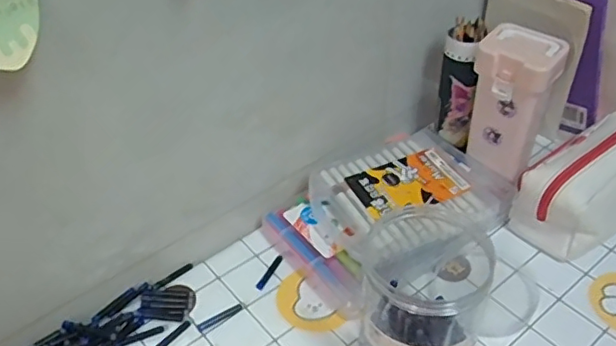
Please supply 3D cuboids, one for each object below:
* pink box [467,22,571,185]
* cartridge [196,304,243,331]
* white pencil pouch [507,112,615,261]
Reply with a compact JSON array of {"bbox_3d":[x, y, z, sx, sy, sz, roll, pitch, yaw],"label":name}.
[{"bbox_3d":[0.228,-0.076,0.655,0.084,0.155,0.063,30,50,31],"label":"pink box"},{"bbox_3d":[-0.085,0.139,0.564,0.047,0.004,0.009,-23,45,-23],"label":"cartridge"},{"bbox_3d":[0.323,0.006,0.647,0.203,0.094,0.089,-31,49,-30],"label":"white pencil pouch"}]

